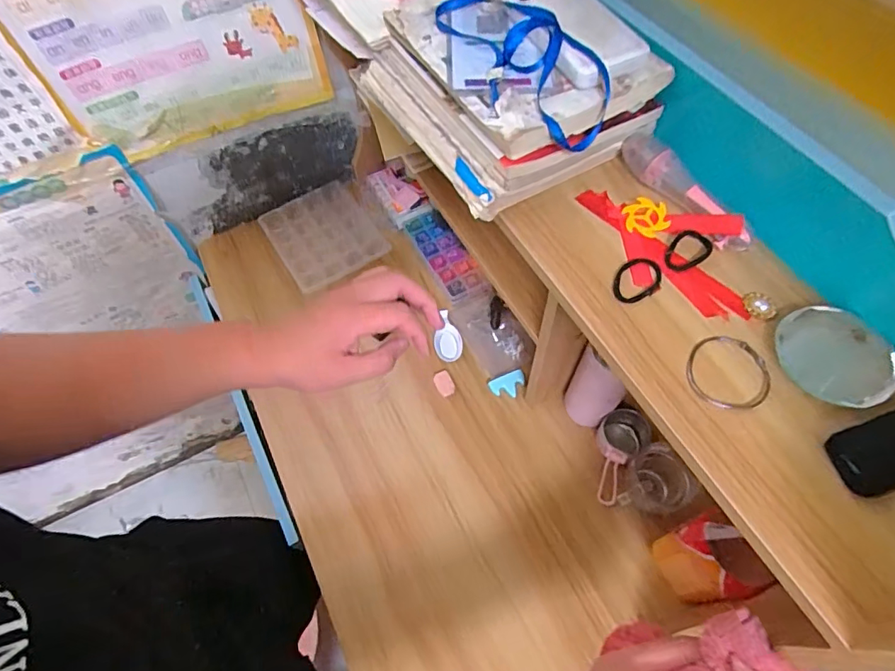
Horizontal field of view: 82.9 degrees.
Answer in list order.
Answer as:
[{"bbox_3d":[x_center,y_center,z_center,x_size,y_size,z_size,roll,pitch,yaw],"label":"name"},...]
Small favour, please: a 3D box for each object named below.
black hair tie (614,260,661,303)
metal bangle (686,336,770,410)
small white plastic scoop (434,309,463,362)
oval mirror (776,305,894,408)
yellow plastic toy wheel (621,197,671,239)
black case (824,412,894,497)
[{"bbox_3d":[0.154,-0.045,0.410,0.034,0.004,0.050,31,65,19],"label":"black hair tie"},{"bbox_3d":[0.203,0.026,0.367,0.055,0.005,0.058,-1,59,2],"label":"metal bangle"},{"bbox_3d":[-0.002,-0.002,0.820,0.044,0.013,0.094,-11,59,-4],"label":"small white plastic scoop"},{"bbox_3d":[0.272,0.015,0.355,0.061,0.011,0.075,-37,66,5],"label":"oval mirror"},{"bbox_3d":[0.172,-0.102,0.439,0.036,0.009,0.038,-1,59,2],"label":"yellow plastic toy wheel"},{"bbox_3d":[0.279,0.074,0.321,0.059,0.021,0.040,-16,59,-7],"label":"black case"}]

